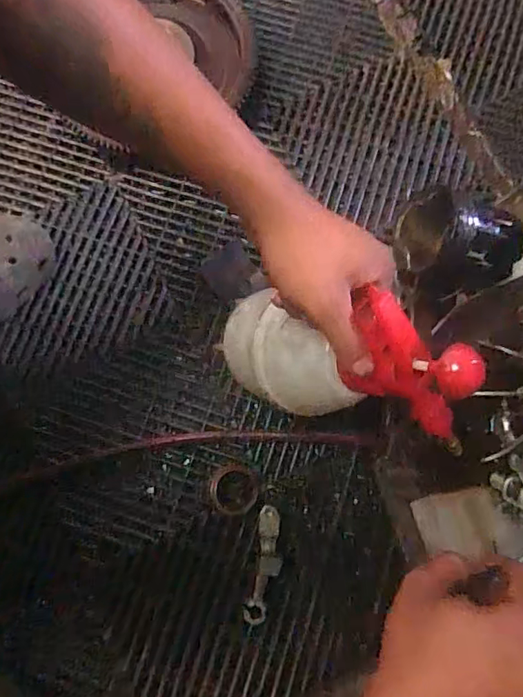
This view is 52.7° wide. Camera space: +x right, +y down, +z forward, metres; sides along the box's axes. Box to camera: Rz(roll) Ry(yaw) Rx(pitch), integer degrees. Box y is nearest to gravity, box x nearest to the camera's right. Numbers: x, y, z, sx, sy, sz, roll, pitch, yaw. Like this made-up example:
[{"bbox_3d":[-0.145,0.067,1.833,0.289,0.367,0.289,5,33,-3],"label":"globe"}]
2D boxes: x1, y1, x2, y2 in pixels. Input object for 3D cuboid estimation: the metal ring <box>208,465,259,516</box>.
[{"bbox_3d":[-0.029,0.148,0.554,0.051,0.004,0.050,0,76,1],"label":"metal ring"}]

